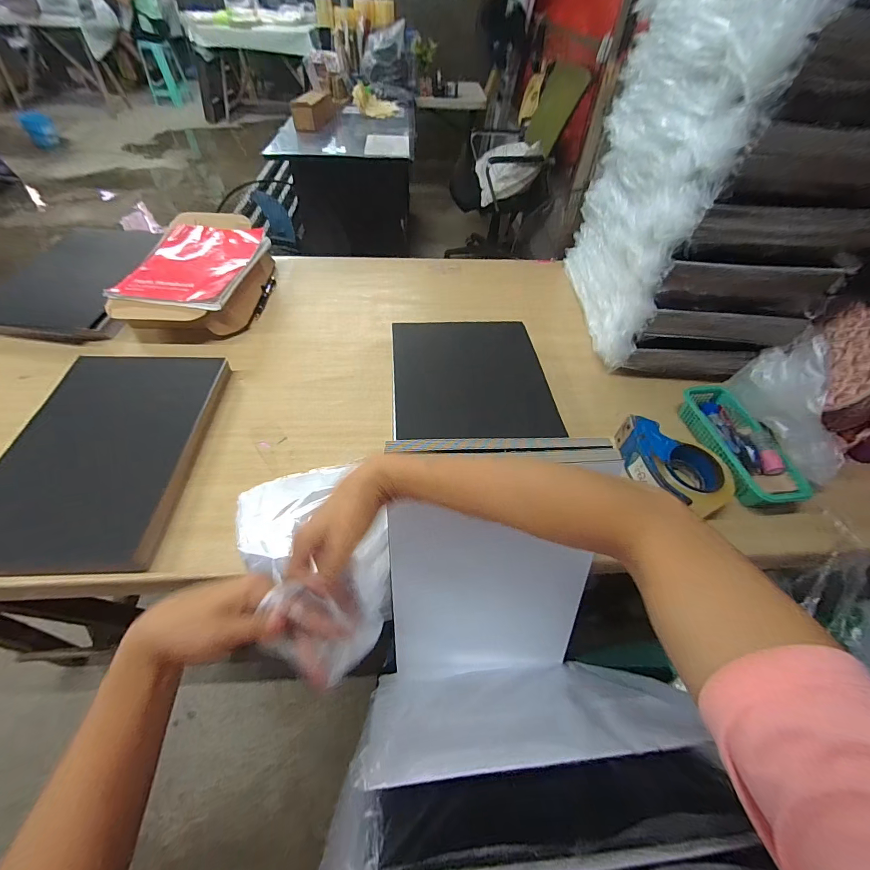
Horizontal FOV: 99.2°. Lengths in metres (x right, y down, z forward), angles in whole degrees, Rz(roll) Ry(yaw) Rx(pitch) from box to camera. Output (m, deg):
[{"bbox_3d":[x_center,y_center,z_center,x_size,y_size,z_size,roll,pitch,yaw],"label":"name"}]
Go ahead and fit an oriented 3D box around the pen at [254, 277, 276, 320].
[{"bbox_3d":[-0.396,-0.323,0.859,0.012,0.020,0.156,1,53,-2],"label":"pen"}]

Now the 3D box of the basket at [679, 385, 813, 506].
[{"bbox_3d":[0.488,0.009,0.595,0.102,0.047,0.229,0,53,-3],"label":"basket"}]

